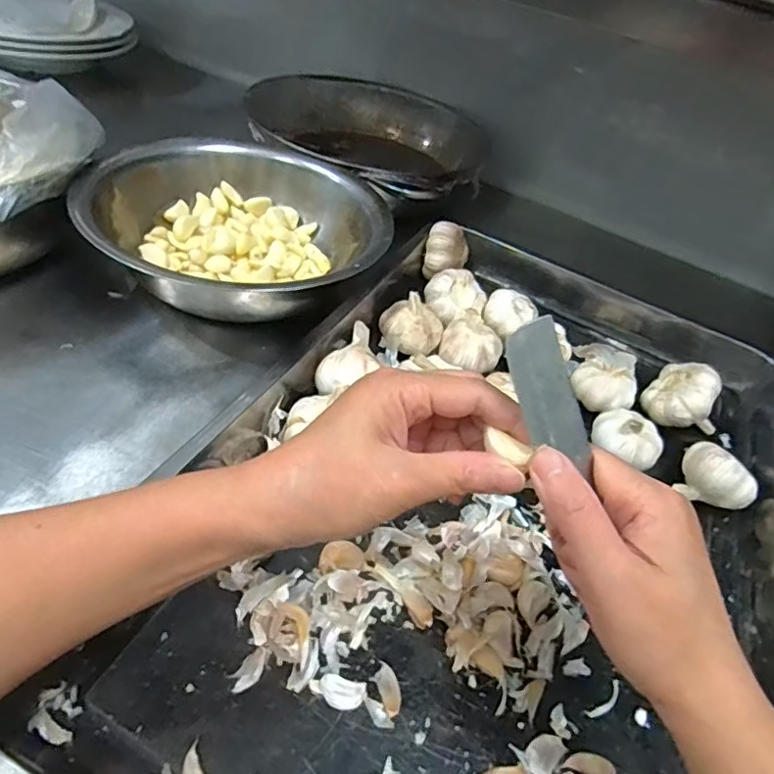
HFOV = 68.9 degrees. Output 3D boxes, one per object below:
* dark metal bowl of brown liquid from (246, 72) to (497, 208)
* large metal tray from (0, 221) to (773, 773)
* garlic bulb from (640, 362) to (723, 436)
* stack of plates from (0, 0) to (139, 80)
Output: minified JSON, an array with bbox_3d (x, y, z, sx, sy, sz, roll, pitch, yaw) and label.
[{"bbox_3d":[-0.002,-0.325,0.754,0.315,0.078,0.270,39,48,25],"label":"dark metal bowl of brown liquid"},{"bbox_3d":[0.106,0.063,0.434,0.414,0.066,0.640,28,48,14],"label":"large metal tray"},{"bbox_3d":[0.267,0.010,0.501,0.065,0.050,0.052,39,48,26],"label":"garlic bulb"},{"bbox_3d":[-0.577,-0.591,0.911,0.287,0.089,0.270,-20,52,-31],"label":"stack of plates"}]

